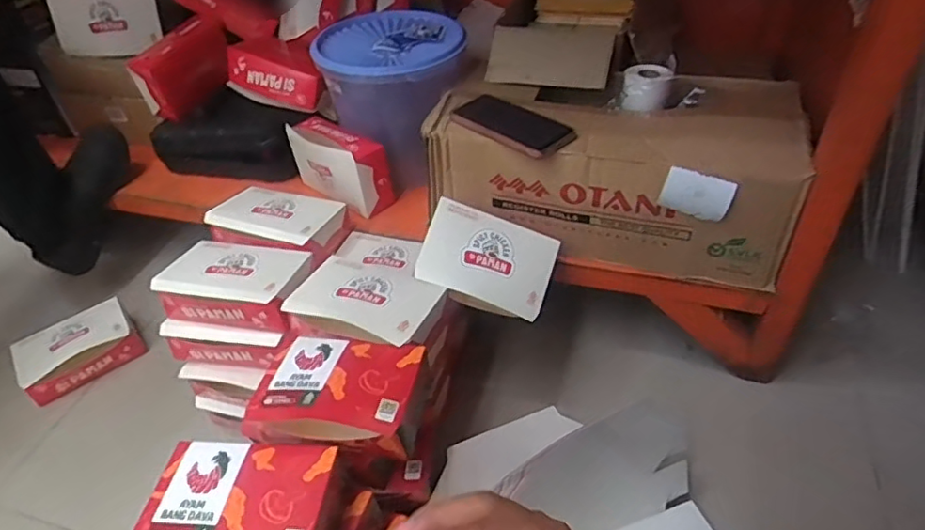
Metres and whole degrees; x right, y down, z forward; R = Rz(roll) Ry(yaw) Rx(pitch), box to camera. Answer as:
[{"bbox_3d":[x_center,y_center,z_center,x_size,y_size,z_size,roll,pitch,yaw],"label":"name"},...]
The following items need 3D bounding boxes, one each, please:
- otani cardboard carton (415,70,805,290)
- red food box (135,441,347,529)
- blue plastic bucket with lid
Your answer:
[{"bbox_3d":[0.203,-0.135,0.843,0.477,0.179,0.201,7,45,14],"label":"otani cardboard carton"},{"bbox_3d":[-0.209,0.234,0.558,0.178,0.049,0.126,-2,44,4],"label":"red food box"},{"bbox_3d":[-0.109,-0.294,1.022,0.239,0.212,0.273,-1,44,5],"label":"blue plastic bucket with lid"}]

